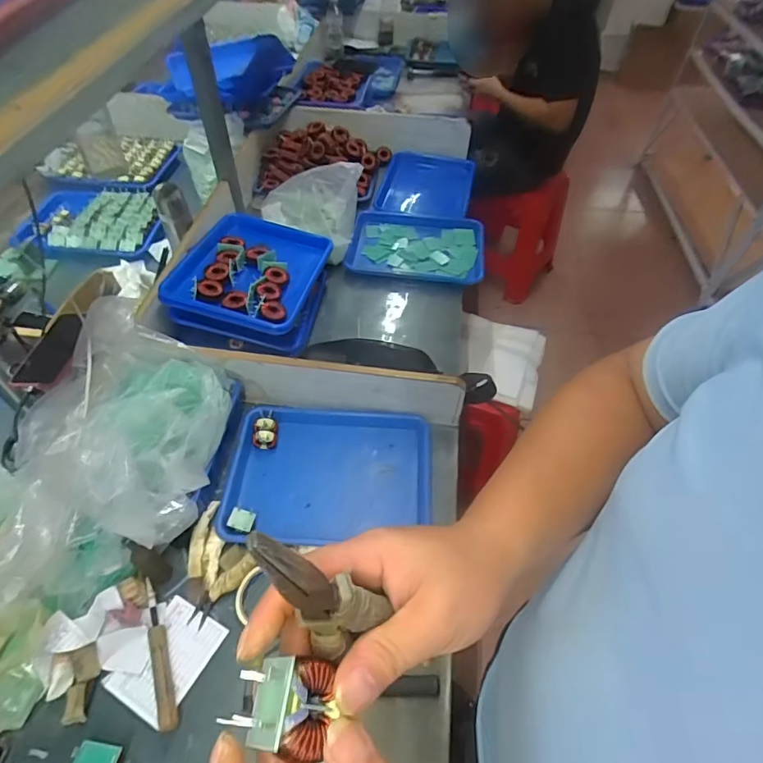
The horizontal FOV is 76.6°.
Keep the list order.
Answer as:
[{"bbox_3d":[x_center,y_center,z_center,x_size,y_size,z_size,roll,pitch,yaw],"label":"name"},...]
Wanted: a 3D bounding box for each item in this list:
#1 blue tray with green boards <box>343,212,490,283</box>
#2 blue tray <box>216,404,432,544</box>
[{"bbox_3d":[0.093,-0.347,1.212,0.320,0.042,0.259,6,52,3],"label":"blue tray with green boards"},{"bbox_3d":[-0.085,0.156,0.815,0.337,0.040,0.248,3,52,0],"label":"blue tray"}]

